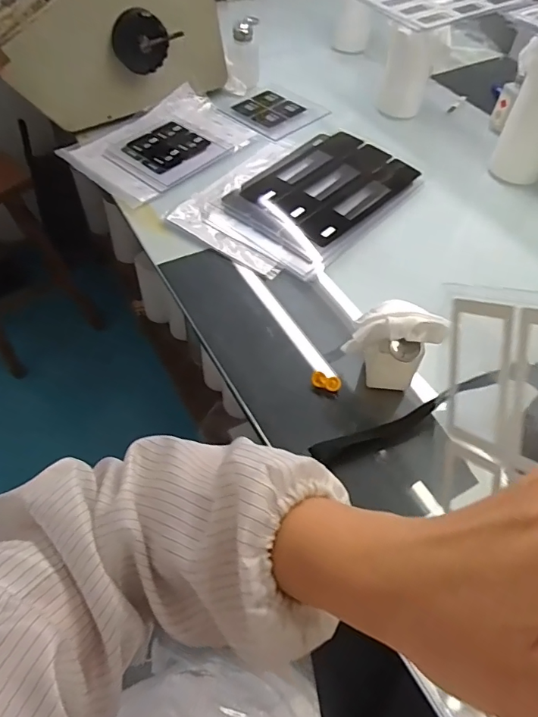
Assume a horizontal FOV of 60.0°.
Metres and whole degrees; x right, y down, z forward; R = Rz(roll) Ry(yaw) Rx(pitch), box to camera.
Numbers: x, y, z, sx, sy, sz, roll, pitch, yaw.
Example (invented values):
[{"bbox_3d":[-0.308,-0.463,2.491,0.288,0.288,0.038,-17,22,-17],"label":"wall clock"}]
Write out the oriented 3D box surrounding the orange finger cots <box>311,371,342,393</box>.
[{"bbox_3d":[0.071,0.029,0.577,0.037,0.011,0.019,18,55,-5],"label":"orange finger cots"}]

